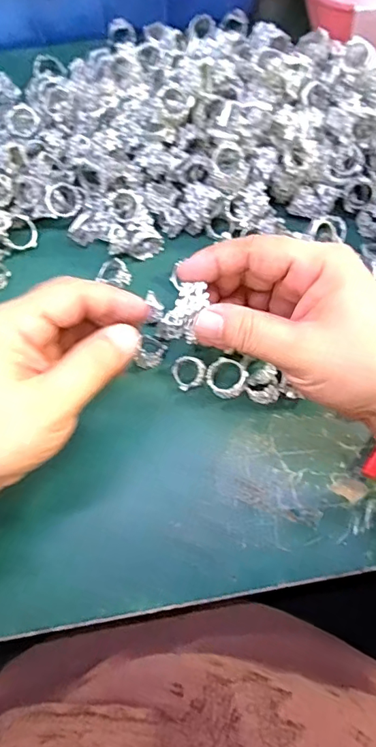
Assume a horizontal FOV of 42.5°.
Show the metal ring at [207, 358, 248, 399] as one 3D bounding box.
[{"bbox_3d":[0.026,0.003,0.325,0.026,0.008,0.026,0,72,0],"label":"metal ring"}]

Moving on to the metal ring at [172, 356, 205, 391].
[{"bbox_3d":[0.000,-0.001,0.327,0.023,0.005,0.022,-1,89,28],"label":"metal ring"}]

